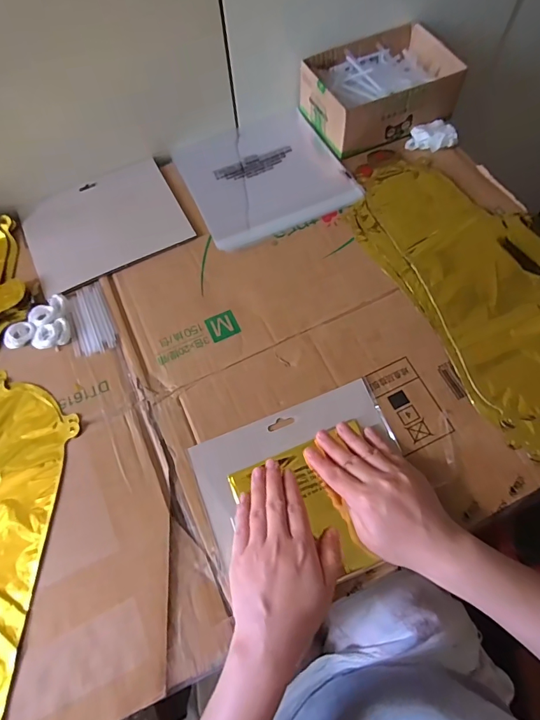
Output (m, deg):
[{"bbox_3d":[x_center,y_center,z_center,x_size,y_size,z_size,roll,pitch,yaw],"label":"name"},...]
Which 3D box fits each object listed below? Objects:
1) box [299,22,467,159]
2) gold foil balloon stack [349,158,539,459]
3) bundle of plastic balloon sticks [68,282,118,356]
[{"bbox_3d":[0.147,-0.372,0.564,0.185,0.059,0.138,-24,68,-8],"label":"box"},{"bbox_3d":[0.263,-0.089,0.464,0.211,0.018,0.412,-26,69,-8],"label":"gold foil balloon stack"},{"bbox_3d":[-0.203,-0.048,0.472,0.047,0.005,0.090,-15,68,-4],"label":"bundle of plastic balloon sticks"}]

